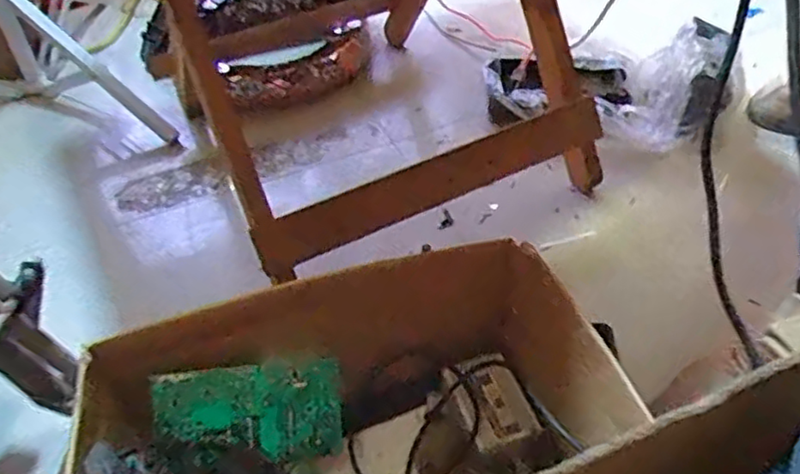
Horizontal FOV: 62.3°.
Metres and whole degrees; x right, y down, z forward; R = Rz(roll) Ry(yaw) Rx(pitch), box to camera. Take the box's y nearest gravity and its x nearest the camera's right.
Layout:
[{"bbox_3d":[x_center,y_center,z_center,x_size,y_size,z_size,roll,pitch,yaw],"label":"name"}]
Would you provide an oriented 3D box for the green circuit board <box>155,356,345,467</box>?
[{"bbox_3d":[-0.129,0.152,0.575,0.160,0.082,0.007,2,-1,-21],"label":"green circuit board"}]

